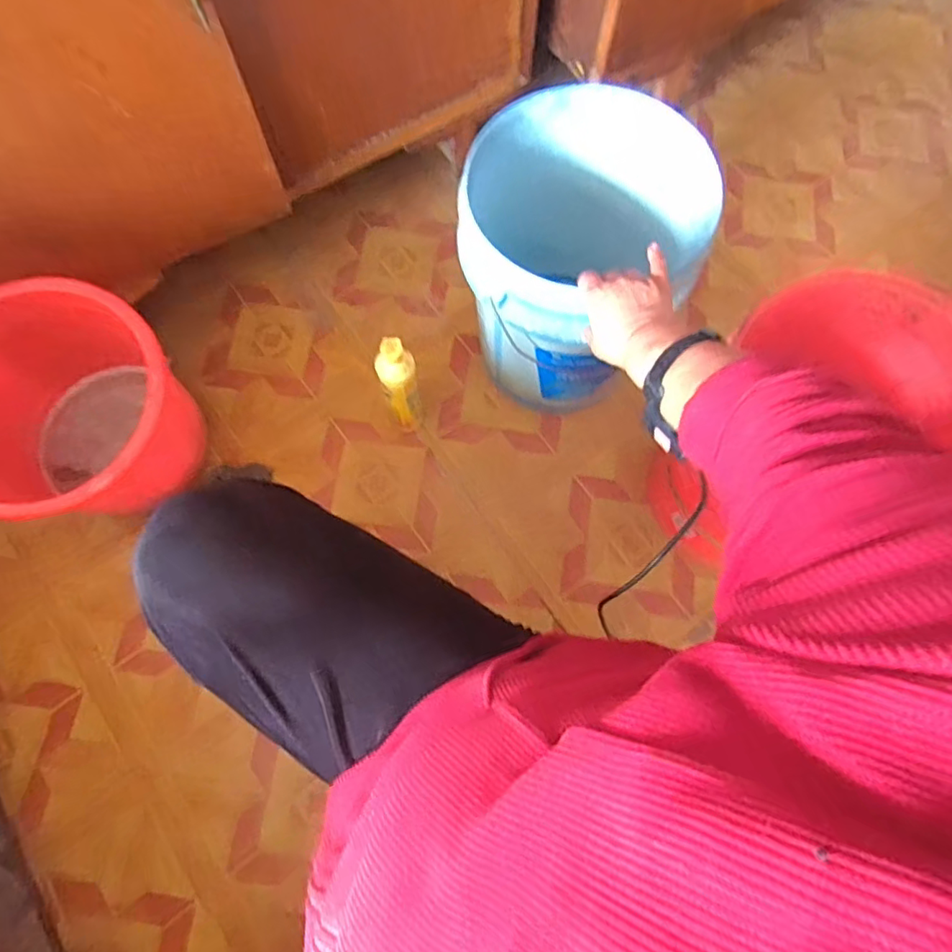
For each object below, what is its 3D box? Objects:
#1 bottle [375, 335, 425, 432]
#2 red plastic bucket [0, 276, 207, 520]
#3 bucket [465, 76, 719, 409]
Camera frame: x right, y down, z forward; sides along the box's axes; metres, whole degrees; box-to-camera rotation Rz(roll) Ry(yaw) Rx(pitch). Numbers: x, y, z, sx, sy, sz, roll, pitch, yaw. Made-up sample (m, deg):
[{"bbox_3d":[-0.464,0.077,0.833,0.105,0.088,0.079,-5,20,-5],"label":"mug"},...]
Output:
[{"bbox_3d":[-0.119,-0.138,0.903,0.057,0.256,0.061,-11,72,-4],"label":"bottle"},{"bbox_3d":[-0.561,-0.081,0.811,0.296,0.240,0.278,0,72,0],"label":"red plastic bucket"},{"bbox_3d":[0.139,-0.290,0.849,0.306,0.379,0.301,0,72,0],"label":"bucket"}]

